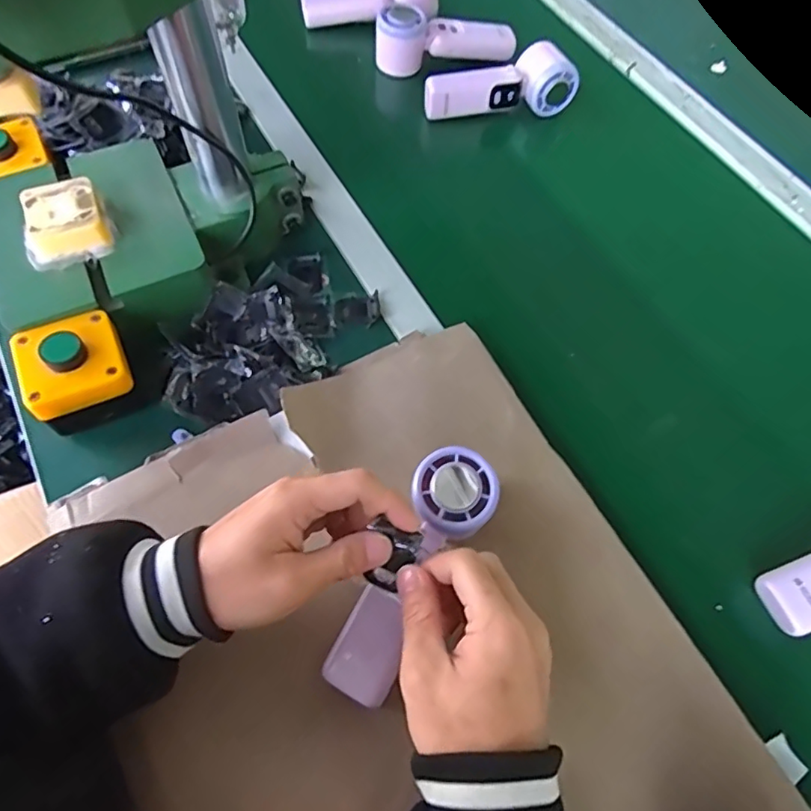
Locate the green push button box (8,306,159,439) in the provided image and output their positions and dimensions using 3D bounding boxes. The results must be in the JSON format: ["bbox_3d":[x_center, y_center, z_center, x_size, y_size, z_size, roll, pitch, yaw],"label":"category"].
[{"bbox_3d":[-0.242,-0.024,0.423,0.074,0.064,0.073,-22,66,-14],"label":"green push button box"}]

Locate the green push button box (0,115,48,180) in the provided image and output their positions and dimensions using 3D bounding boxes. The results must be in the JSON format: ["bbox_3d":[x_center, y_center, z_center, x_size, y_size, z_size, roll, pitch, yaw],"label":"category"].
[{"bbox_3d":[-0.350,-0.220,0.481,0.066,0.024,0.059,-22,66,-14],"label":"green push button box"}]

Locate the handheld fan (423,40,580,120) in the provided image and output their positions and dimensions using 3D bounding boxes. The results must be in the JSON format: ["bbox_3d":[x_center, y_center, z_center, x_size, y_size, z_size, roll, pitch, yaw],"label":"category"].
[{"bbox_3d":[0.105,-0.347,0.615,0.161,0.049,0.053,-19,65,-13],"label":"handheld fan"}]

